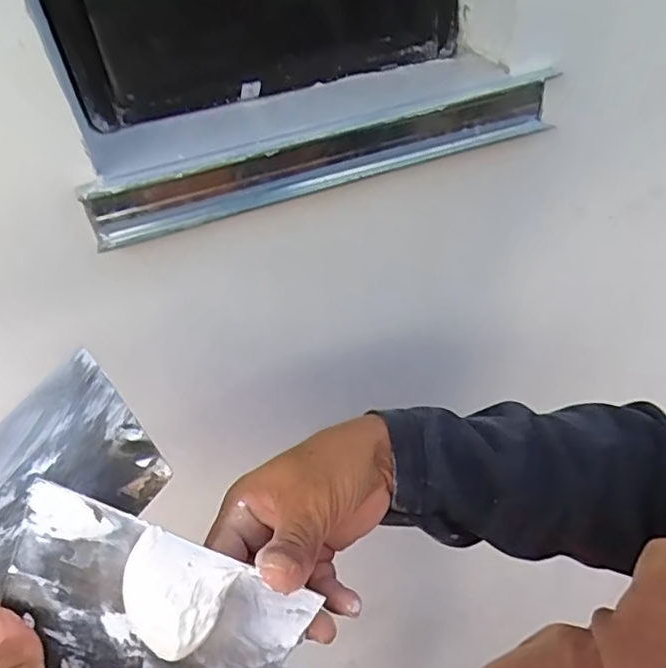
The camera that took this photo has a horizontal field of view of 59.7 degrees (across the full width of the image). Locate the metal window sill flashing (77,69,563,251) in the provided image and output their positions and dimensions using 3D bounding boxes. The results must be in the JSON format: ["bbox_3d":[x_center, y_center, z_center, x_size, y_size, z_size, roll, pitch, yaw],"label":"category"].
[{"bbox_3d":[0.002,-0.134,0.444,0.369,0.054,0.027,-20,43,-13],"label":"metal window sill flashing"}]

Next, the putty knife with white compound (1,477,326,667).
[{"bbox_3d":[-0.092,0.142,0.274,0.140,0.011,0.092,28,86,-6],"label":"putty knife with white compound"}]

